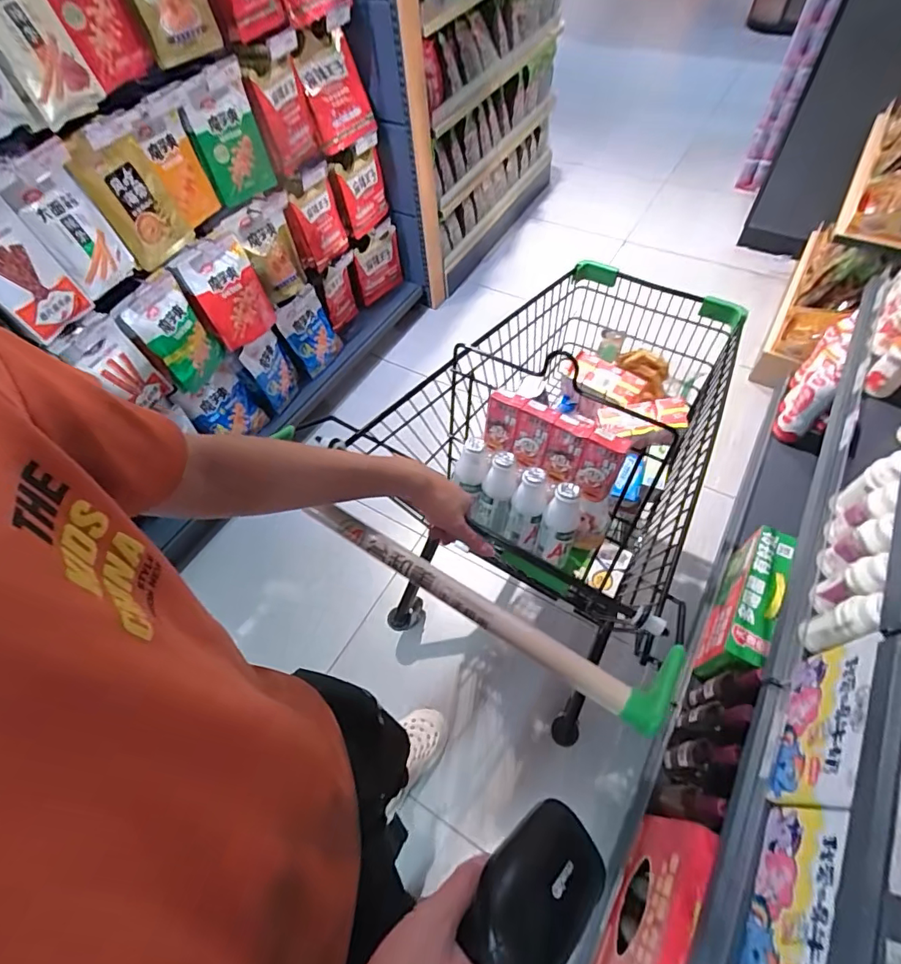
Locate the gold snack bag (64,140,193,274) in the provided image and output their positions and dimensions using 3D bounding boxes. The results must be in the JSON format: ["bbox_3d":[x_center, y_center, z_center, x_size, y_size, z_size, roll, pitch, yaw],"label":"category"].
[{"bbox_3d":[-0.721,-0.642,1.113,0.038,0.267,0.171,19,60,17],"label":"gold snack bag"}]

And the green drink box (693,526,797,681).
[{"bbox_3d":[0.664,0.288,1.090,0.082,0.174,0.353,25,62,20],"label":"green drink box"}]

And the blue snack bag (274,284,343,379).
[{"bbox_3d":[-0.489,-0.522,1.689,0.051,0.273,0.179,29,68,38],"label":"blue snack bag"}]

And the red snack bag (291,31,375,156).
[{"bbox_3d":[-0.344,-1.162,1.439,0.198,0.251,0.048,-38,39,-12],"label":"red snack bag"}]

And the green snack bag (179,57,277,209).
[{"bbox_3d":[-0.559,-0.868,1.220,0.166,0.279,0.045,-33,60,-17],"label":"green snack bag"}]

